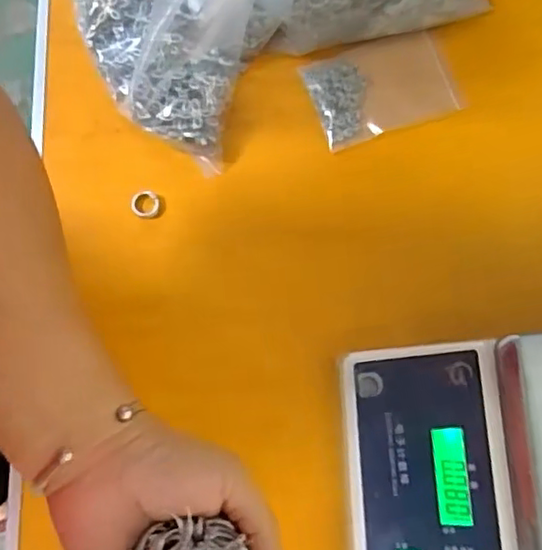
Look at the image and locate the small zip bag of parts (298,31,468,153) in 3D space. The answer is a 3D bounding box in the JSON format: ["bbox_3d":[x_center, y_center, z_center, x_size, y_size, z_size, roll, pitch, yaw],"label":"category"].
[{"bbox_3d":[0.091,-0.152,0.498,0.115,0.011,0.073,-17,76,-3],"label":"small zip bag of parts"}]

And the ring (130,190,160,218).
[{"bbox_3d":[-0.100,-0.056,0.487,0.022,0.004,0.022,1,84,-10],"label":"ring"}]

